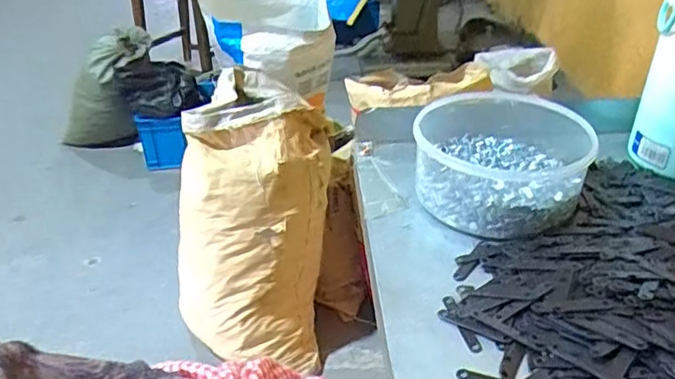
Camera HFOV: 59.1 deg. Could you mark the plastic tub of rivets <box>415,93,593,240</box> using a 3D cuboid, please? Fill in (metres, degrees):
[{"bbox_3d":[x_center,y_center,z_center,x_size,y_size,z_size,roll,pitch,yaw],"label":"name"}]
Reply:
[{"bbox_3d":[0.144,-0.028,0.527,0.141,0.068,0.151,-1,33,1],"label":"plastic tub of rivets"}]

